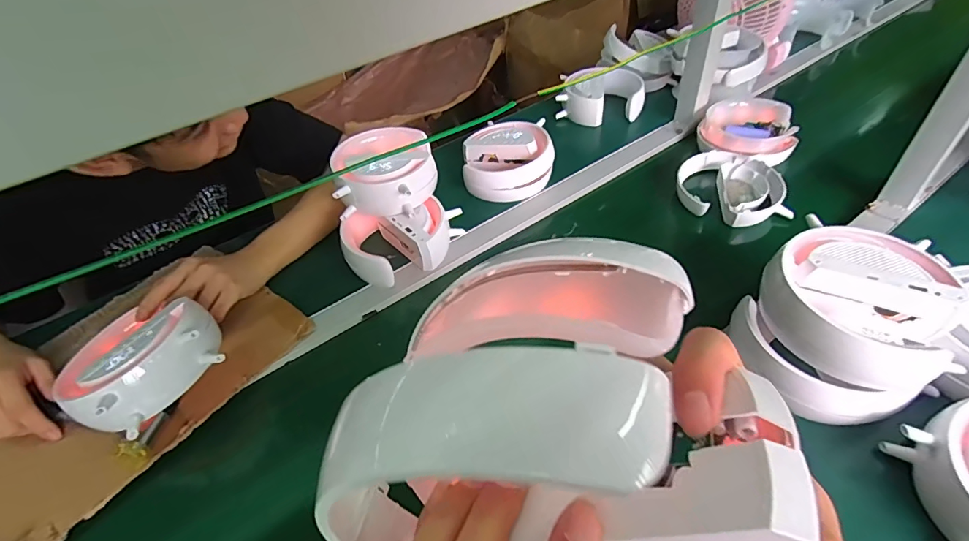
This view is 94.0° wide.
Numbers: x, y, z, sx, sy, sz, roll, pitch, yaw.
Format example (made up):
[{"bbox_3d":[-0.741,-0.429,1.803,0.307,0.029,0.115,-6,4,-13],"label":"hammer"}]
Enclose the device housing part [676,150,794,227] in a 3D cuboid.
[{"bbox_3d":[0.379,-0.120,0.702,0.149,0.055,0.154,11,48,18],"label":"device housing part"}]

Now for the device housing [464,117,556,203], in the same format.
[{"bbox_3d":[0.038,-0.189,0.758,0.145,0.061,0.152,-5,45,3],"label":"device housing"}]

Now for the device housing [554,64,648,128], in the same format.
[{"bbox_3d":[0.226,-0.341,0.893,0.167,0.067,0.118,-5,45,3],"label":"device housing"}]

